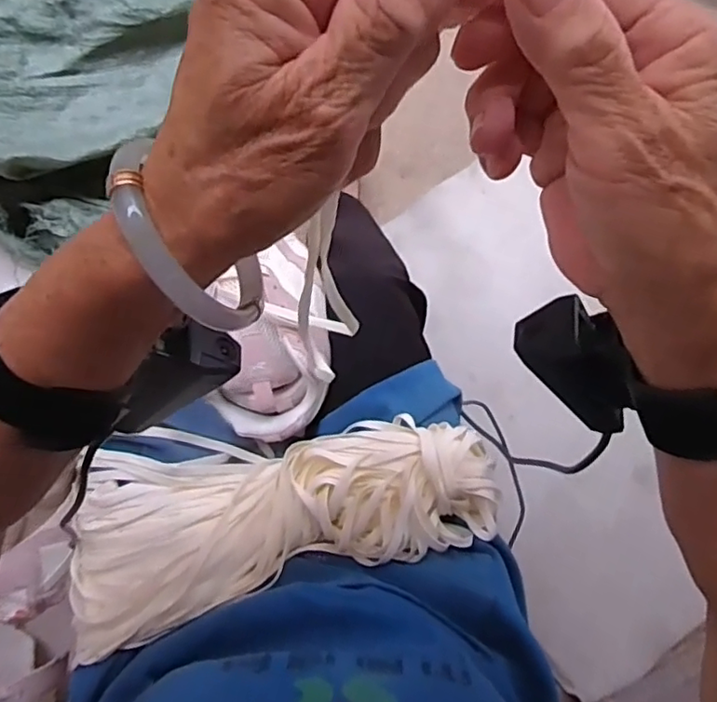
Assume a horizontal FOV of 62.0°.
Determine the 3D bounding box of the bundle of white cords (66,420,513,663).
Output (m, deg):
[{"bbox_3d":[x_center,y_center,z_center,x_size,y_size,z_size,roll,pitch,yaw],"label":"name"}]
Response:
[{"bbox_3d":[-0.068,0.139,0.499,0.362,0.046,0.145,-12,80,-5],"label":"bundle of white cords"}]

